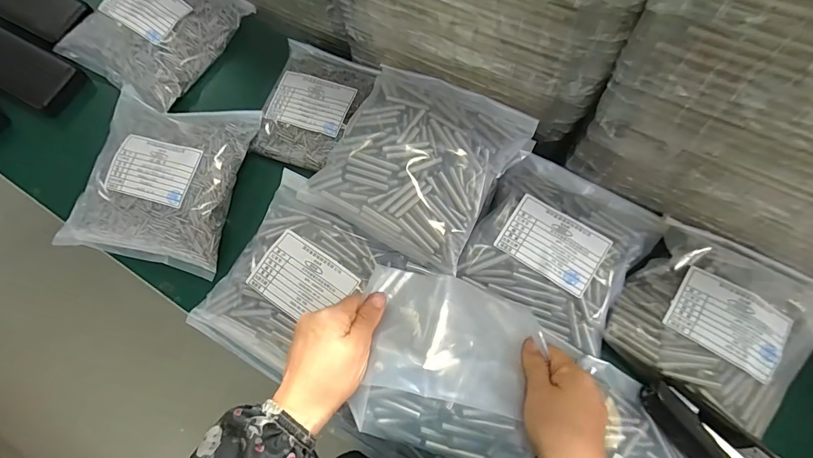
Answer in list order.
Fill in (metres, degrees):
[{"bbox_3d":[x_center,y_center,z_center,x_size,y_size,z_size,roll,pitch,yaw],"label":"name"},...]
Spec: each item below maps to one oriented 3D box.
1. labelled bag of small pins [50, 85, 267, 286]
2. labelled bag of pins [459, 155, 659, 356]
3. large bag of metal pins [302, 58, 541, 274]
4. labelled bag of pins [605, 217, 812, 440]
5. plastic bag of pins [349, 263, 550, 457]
[{"bbox_3d":[-0.281,-0.063,0.469,0.172,0.029,0.191,11,73,5],"label":"labelled bag of small pins"},{"bbox_3d":[0.161,0.013,0.436,0.164,0.040,0.172,30,76,10],"label":"labelled bag of pins"},{"bbox_3d":[0.013,-0.077,0.441,0.177,0.038,0.186,28,75,10],"label":"large bag of metal pins"},{"bbox_3d":[0.310,0.082,0.396,0.172,0.033,0.172,36,77,12],"label":"labelled bag of pins"},{"bbox_3d":[0.029,0.103,0.328,0.142,0.037,0.129,13,73,5],"label":"plastic bag of pins"}]

